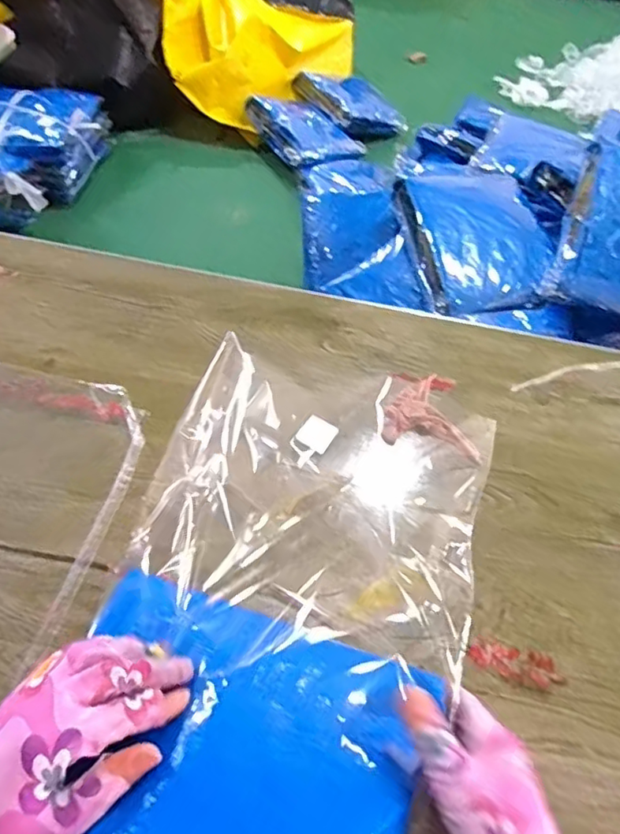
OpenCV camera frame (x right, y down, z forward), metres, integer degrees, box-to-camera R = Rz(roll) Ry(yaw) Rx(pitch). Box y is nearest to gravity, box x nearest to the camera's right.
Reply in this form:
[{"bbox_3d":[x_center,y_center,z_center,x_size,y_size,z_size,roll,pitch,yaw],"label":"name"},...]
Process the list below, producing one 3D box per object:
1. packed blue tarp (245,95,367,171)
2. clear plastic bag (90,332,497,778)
[{"bbox_3d":[-0.004,-0.825,1.675,0.246,0.072,0.301,-23,59,-20],"label":"packed blue tarp"},{"bbox_3d":[0.011,0.072,0.477,0.263,0.076,0.336,13,52,5],"label":"clear plastic bag"}]

